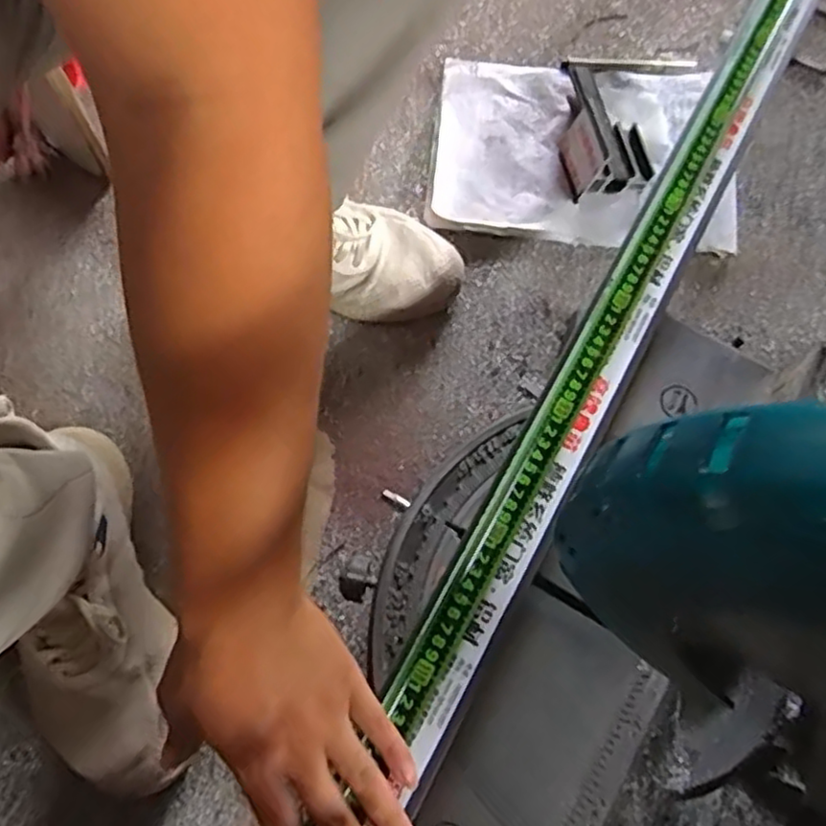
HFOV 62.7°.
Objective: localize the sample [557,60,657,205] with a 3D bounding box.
[{"bbox_3d":[0.181,-0.288,0.654,0.078,0.050,0.157,-6,70,-2],"label":"sample"}]

